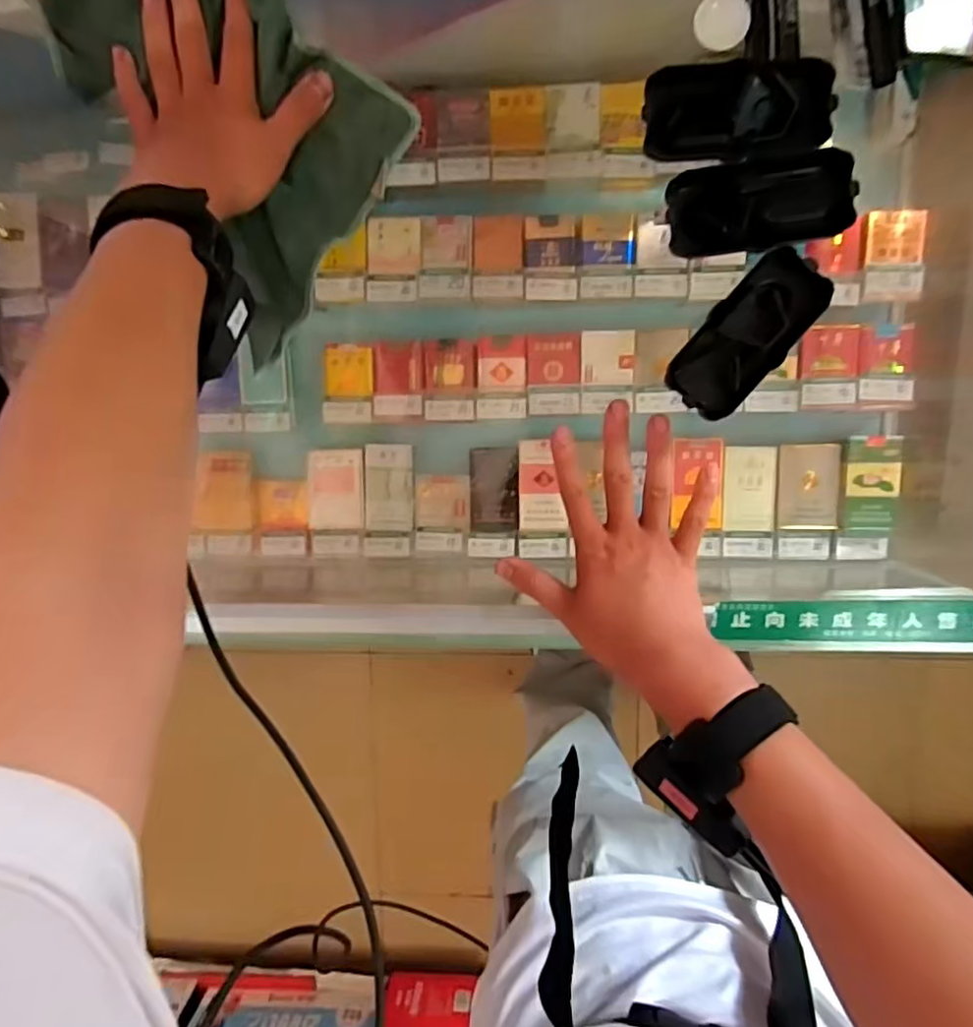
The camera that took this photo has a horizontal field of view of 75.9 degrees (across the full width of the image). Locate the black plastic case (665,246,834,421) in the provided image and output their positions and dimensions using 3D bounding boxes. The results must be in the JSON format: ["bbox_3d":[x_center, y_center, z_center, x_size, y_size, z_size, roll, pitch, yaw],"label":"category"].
[{"bbox_3d":[0.166,-0.113,0.396,0.050,0.020,0.108,38,98,-2],"label":"black plastic case"}]

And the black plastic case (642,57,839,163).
[{"bbox_3d":[0.152,-0.244,0.381,0.107,0.023,0.054,-2,97,4],"label":"black plastic case"}]

